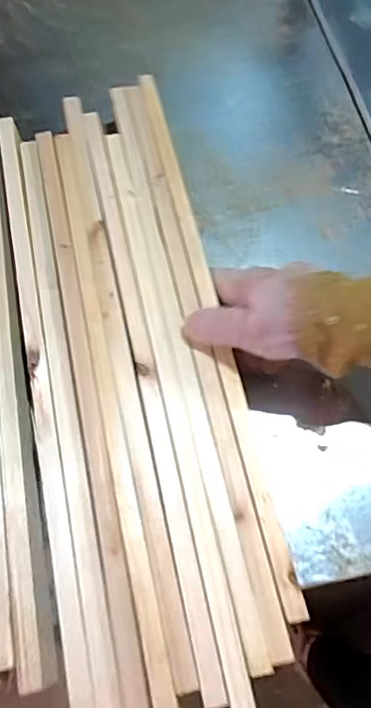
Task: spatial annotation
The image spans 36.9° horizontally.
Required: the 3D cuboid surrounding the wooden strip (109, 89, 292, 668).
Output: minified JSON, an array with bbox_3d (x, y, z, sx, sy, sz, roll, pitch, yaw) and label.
[{"bbox_3d":[0.002,-0.037,0.442,0.022,0.011,0.498,-12,66,-7],"label":"wooden strip"}]

